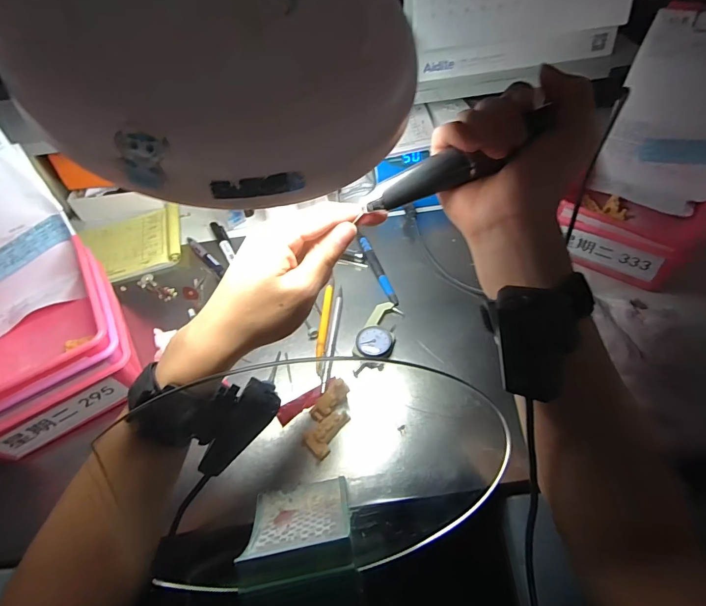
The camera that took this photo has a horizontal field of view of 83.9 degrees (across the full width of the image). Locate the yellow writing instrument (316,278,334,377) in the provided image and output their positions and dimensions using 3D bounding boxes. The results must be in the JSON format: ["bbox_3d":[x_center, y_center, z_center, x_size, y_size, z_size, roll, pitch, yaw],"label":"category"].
[{"bbox_3d":[-0.033,0.023,0.441,0.010,0.006,0.128,0,51,5],"label":"yellow writing instrument"}]

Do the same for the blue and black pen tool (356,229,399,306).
[{"bbox_3d":[0.028,-0.049,0.493,0.013,0.010,0.132,-18,52,-9],"label":"blue and black pen tool"}]

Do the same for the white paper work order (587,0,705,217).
[{"bbox_3d":[0.383,-0.213,0.445,0.142,0.205,0.012,29,36,32],"label":"white paper work order"}]

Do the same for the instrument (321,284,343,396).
[{"bbox_3d":[-0.023,0.034,0.430,0.008,0.007,0.137,1,52,7],"label":"instrument"}]

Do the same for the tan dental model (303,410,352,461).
[{"bbox_3d":[-0.023,0.118,0.362,0.046,0.007,0.029,-38,57,-23],"label":"tan dental model"}]

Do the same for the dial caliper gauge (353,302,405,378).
[{"bbox_3d":[0.025,0.036,0.423,0.040,0.012,0.097,11,53,14],"label":"dial caliper gauge"}]

